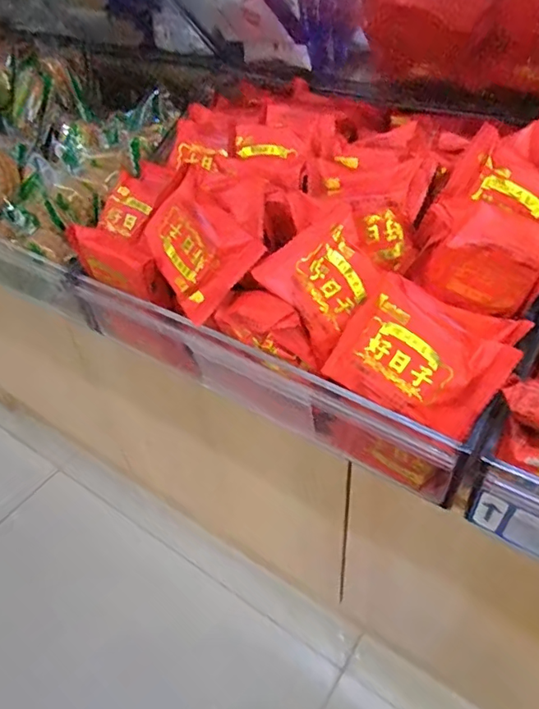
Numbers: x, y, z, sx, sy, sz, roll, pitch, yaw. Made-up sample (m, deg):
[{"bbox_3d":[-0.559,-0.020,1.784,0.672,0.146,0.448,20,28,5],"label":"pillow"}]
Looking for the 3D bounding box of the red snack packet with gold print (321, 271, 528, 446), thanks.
[{"bbox_3d":[0.076,0.003,0.275,0.079,0.061,0.027,34,23,16],"label":"red snack packet with gold print"}]

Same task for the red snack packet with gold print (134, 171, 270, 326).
[{"bbox_3d":[-0.046,-0.063,0.319,0.068,0.059,0.014,48,24,11],"label":"red snack packet with gold print"}]

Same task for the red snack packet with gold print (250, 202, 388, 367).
[{"bbox_3d":[0.032,-0.040,0.296,0.061,0.014,0.064,-36,85,15],"label":"red snack packet with gold print"}]

